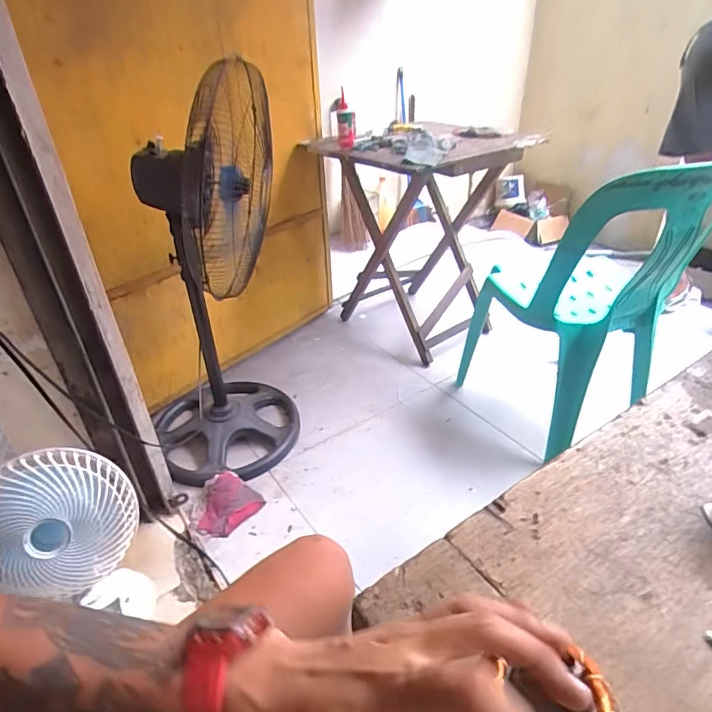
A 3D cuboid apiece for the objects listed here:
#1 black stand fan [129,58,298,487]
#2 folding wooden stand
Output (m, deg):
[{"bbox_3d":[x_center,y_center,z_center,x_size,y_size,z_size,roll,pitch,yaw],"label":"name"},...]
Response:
[{"bbox_3d":[-0.370,-0.167,1.207,0.390,0.898,0.427,-18,37,-21],"label":"black stand fan"},{"bbox_3d":[0.195,-0.381,1.631,0.575,0.673,0.518,27,44,37],"label":"folding wooden stand"}]

